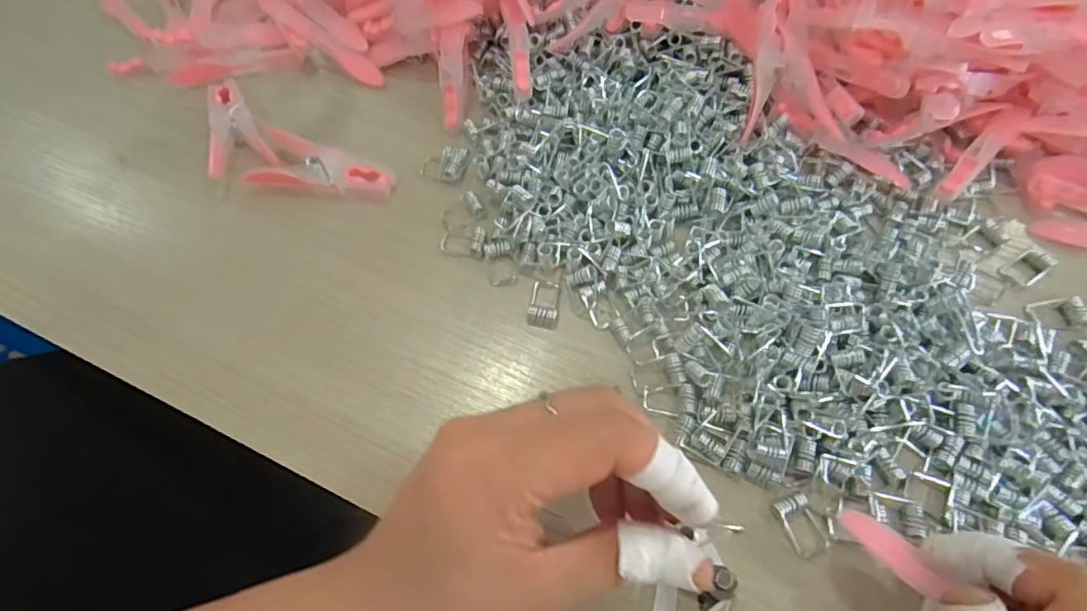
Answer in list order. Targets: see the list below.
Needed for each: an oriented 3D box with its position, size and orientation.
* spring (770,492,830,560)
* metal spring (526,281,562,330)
[{"bbox_3d":[0.102,0.087,0.223,0.013,0.007,0.023,-23,65,-10],"label":"spring"},{"bbox_3d":[0.001,-0.001,0.273,0.014,0.007,0.023,9,64,6],"label":"metal spring"}]

